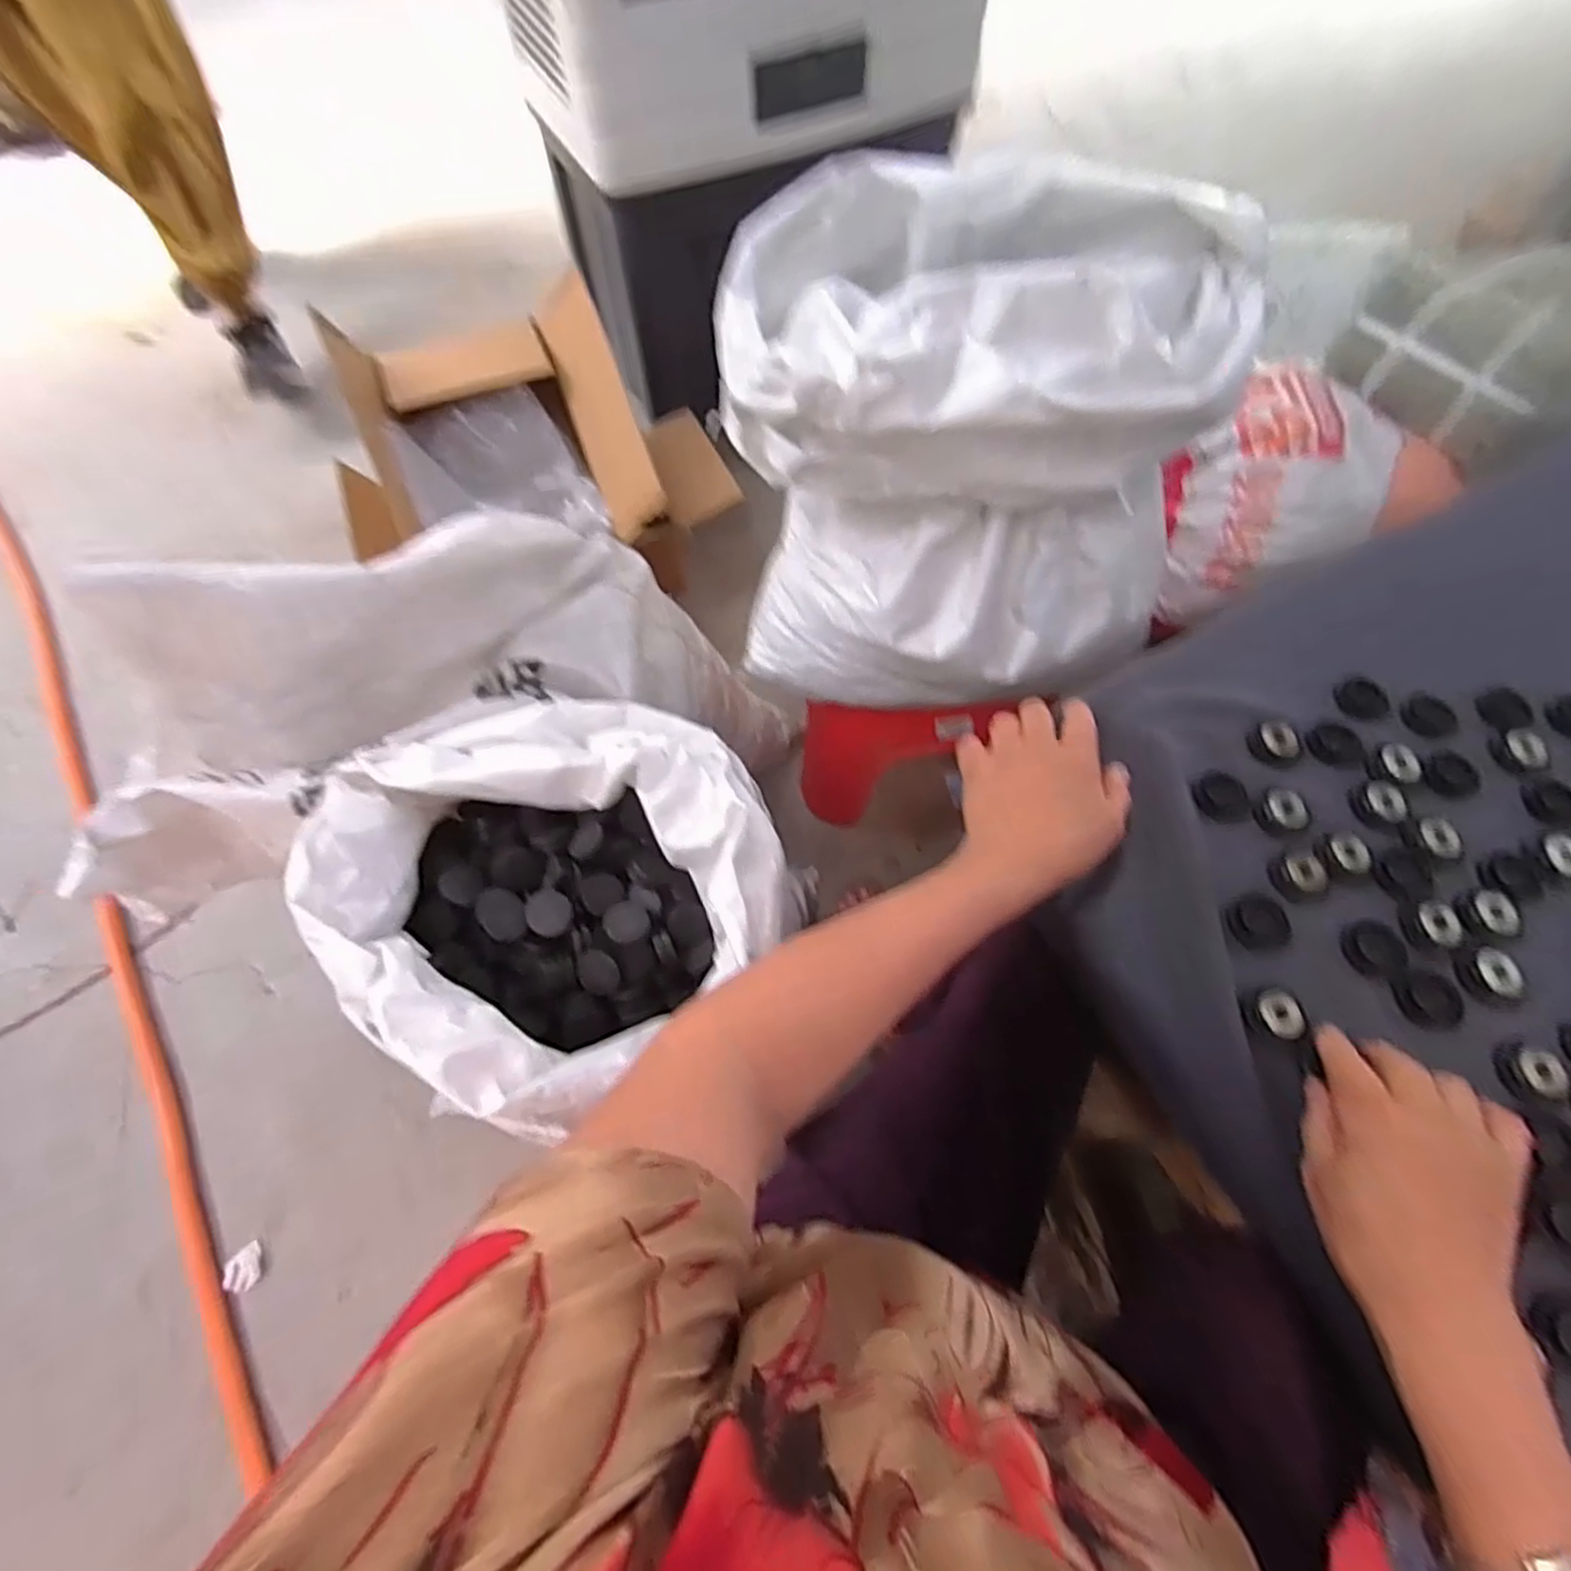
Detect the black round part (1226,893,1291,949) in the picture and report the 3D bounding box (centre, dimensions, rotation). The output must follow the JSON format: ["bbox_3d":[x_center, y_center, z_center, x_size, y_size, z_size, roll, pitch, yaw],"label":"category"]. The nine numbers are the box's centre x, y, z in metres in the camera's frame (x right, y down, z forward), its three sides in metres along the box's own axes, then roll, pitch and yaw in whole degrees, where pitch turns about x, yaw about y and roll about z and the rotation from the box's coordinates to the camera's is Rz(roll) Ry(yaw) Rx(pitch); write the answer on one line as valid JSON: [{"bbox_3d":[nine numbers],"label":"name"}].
[{"bbox_3d":[0.287,0.082,0.449,0.036,0.005,0.033,0,62,0],"label":"black round part"}]

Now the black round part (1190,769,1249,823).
[{"bbox_3d":[0.284,0.007,0.486,0.036,0.010,0.031,17,63,9],"label":"black round part"}]

